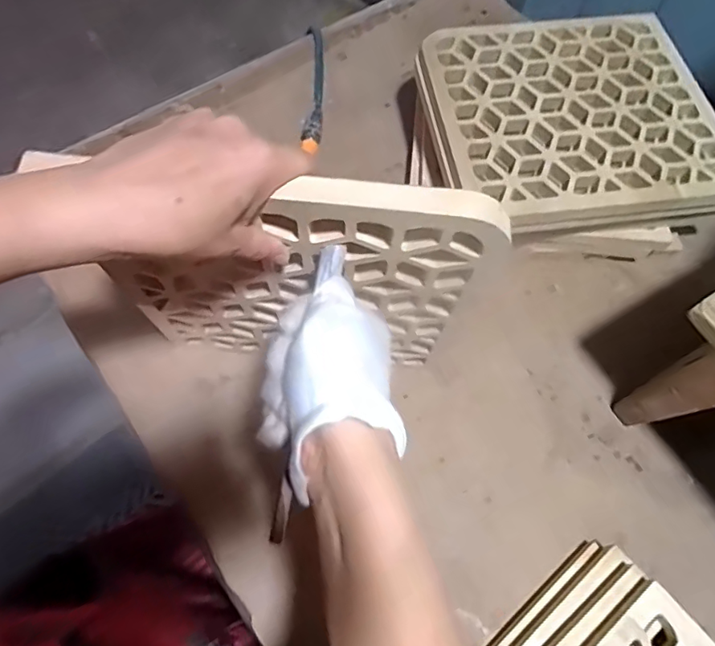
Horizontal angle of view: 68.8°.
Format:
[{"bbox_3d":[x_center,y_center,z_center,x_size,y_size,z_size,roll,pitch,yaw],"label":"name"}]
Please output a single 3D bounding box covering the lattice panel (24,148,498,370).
[{"bbox_3d":[-0.056,-0.022,0.419,0.285,0.270,0.024,4,65,3],"label":"lattice panel"}]

